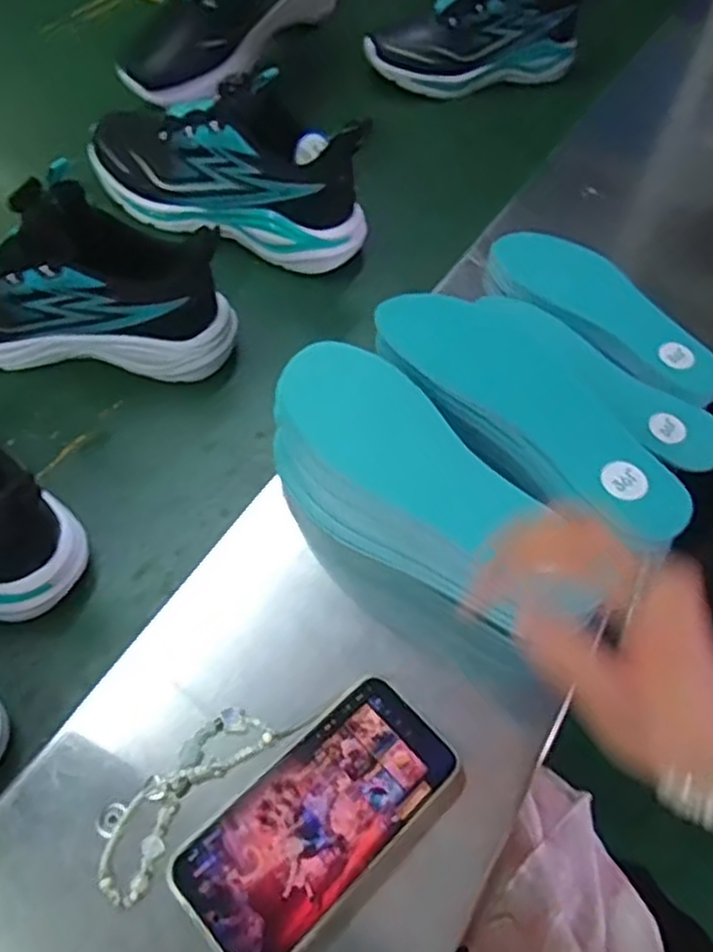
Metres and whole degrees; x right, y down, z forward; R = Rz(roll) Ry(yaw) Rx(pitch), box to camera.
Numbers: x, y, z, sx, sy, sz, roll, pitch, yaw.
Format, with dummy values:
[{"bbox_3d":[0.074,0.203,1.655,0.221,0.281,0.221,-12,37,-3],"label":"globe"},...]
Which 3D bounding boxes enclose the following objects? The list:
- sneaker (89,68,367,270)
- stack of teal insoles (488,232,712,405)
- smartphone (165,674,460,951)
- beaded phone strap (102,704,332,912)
[{"bbox_3d":[-0.113,-0.278,0.645,0.258,0.126,0.086,21,57,9],"label":"sneaker"},{"bbox_3d":[0.203,-0.137,0.605,0.213,0.017,0.070,41,79,20],"label":"stack of teal insoles"},{"bbox_3d":[-0.019,0.180,0.394,0.150,0.012,0.075,-38,67,-25],"label":"smartphone"},{"bbox_3d":[-0.083,0.165,0.405,0.041,0.004,0.137,39,62,19],"label":"beaded phone strap"}]

